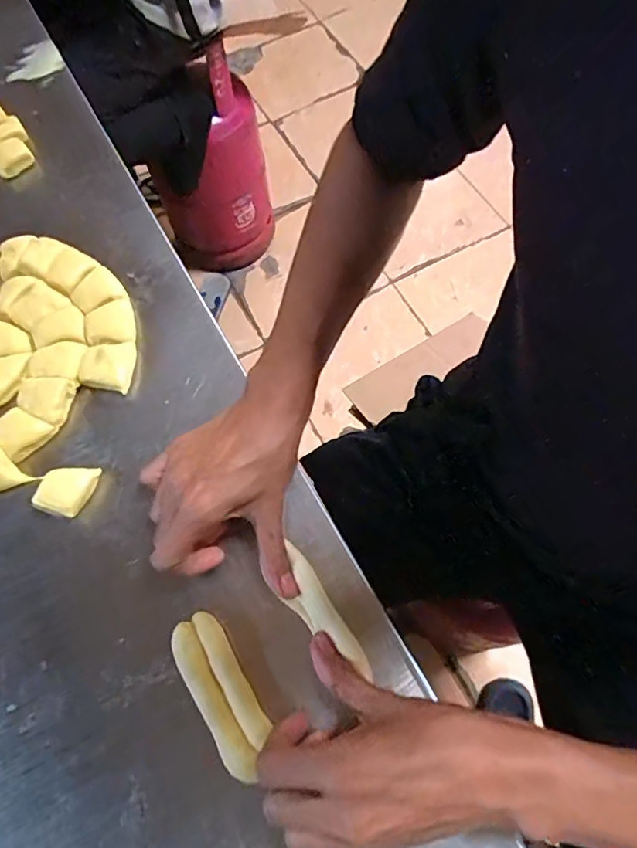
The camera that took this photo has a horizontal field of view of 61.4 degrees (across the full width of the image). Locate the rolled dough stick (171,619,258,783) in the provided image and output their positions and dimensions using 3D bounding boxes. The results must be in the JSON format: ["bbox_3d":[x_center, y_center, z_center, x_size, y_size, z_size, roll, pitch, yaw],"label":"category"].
[{"bbox_3d":[-0.069,0.178,0.349,0.020,0.018,0.101,-32,68,-10],"label":"rolled dough stick"}]

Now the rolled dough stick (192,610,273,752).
[{"bbox_3d":[-0.059,0.163,0.353,0.017,0.013,0.088,-32,68,-9],"label":"rolled dough stick"}]

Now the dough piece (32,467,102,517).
[{"bbox_3d":[-0.195,0.051,0.420,0.039,0.019,0.040,13,67,9],"label":"dough piece"}]

